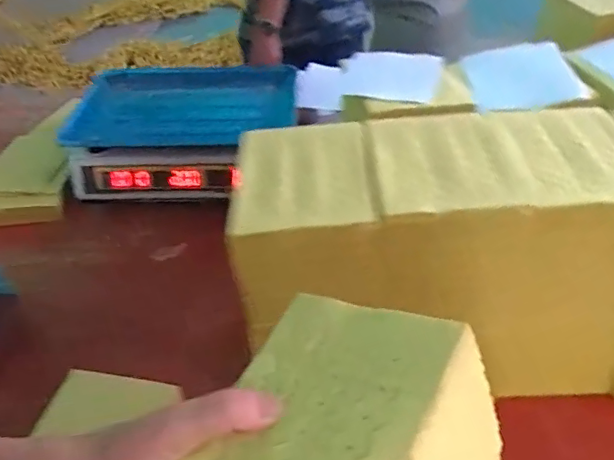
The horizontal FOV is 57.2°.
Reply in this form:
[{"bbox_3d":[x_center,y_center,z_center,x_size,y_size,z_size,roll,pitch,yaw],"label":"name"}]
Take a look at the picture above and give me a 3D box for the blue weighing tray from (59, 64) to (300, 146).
[{"bbox_3d":[-0.183,-0.190,0.846,0.328,0.031,0.219,-2,42,1],"label":"blue weighing tray"}]

